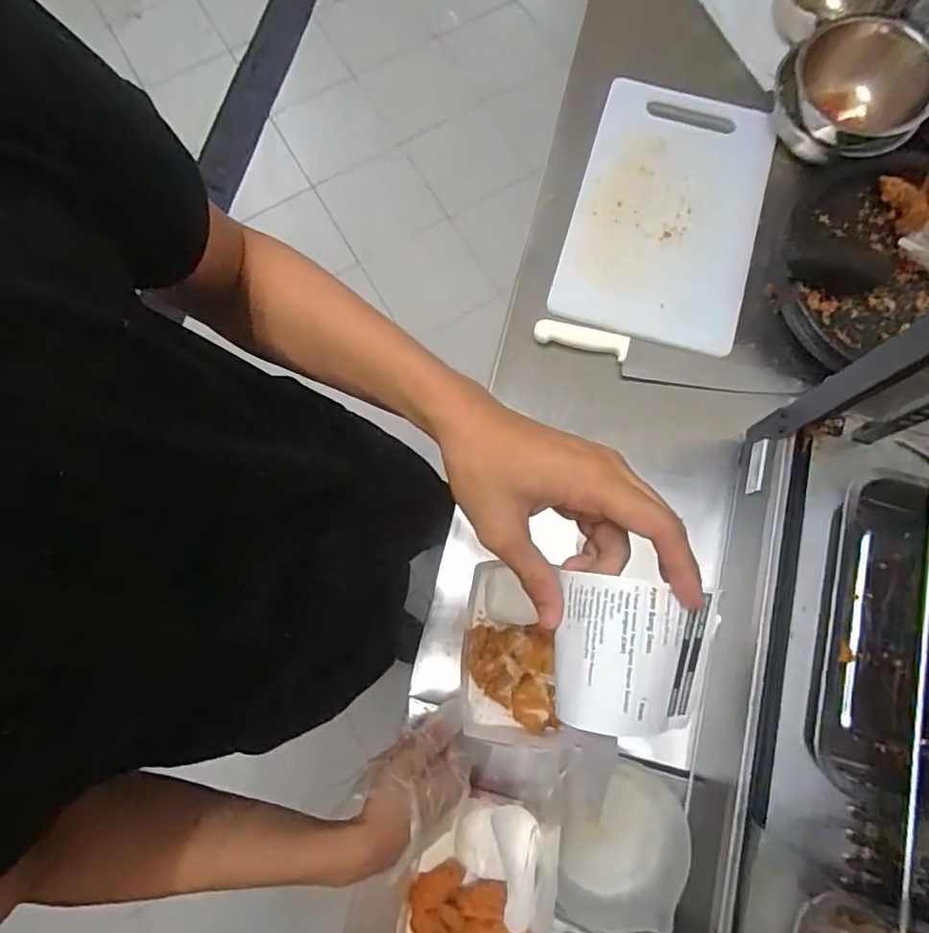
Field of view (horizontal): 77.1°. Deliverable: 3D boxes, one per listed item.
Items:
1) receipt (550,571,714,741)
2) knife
[{"bbox_3d":[0.088,0.100,0.305,0.076,0.025,0.076,8,76,3],"label":"receipt"},{"bbox_3d":[0.255,-0.138,0.755,0.329,0.020,0.051,11,77,4],"label":"knife"}]

